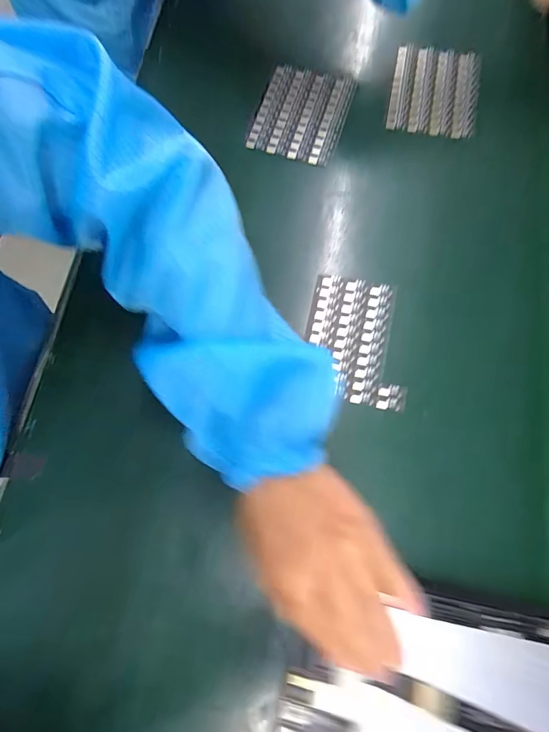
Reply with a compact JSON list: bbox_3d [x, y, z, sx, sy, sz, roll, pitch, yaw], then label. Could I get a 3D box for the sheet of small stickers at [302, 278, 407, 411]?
[{"bbox_3d":[0.065,-0.021,0.310,0.078,0.006,0.101,9,76,4],"label":"sheet of small stickers"}]

